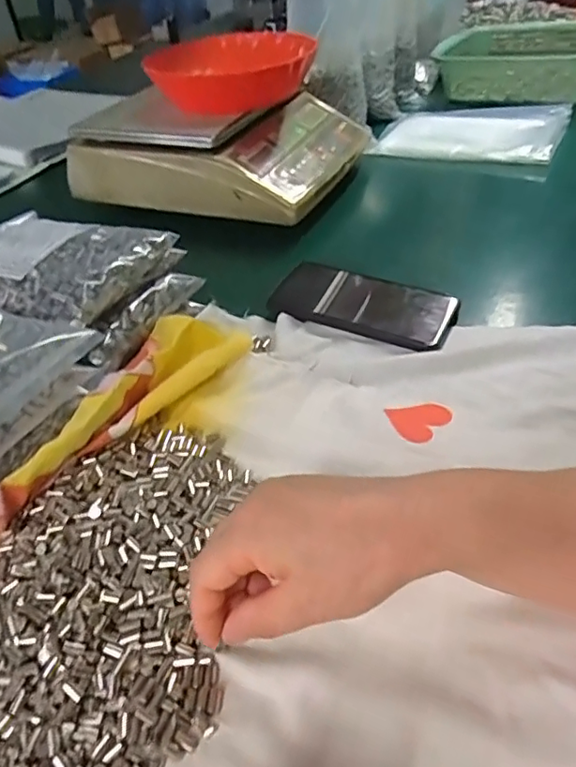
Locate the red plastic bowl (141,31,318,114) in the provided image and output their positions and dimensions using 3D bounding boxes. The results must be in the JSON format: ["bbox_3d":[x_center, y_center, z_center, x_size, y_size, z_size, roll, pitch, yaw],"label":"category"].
[{"bbox_3d":[-0.067,-0.408,0.747,0.195,0.061,0.195,0,42,6],"label":"red plastic bowl"}]

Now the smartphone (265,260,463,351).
[{"bbox_3d":[0.069,-0.075,0.521,0.159,0.016,0.079,18,47,24],"label":"smartphone"}]

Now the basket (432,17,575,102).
[{"bbox_3d":[0.420,-0.557,0.992,0.290,0.098,0.307,22,48,28],"label":"basket"}]

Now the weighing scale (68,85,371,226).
[{"bbox_3d":[-0.083,-0.333,0.773,0.327,0.095,0.281,13,45,20],"label":"weighing scale"}]

